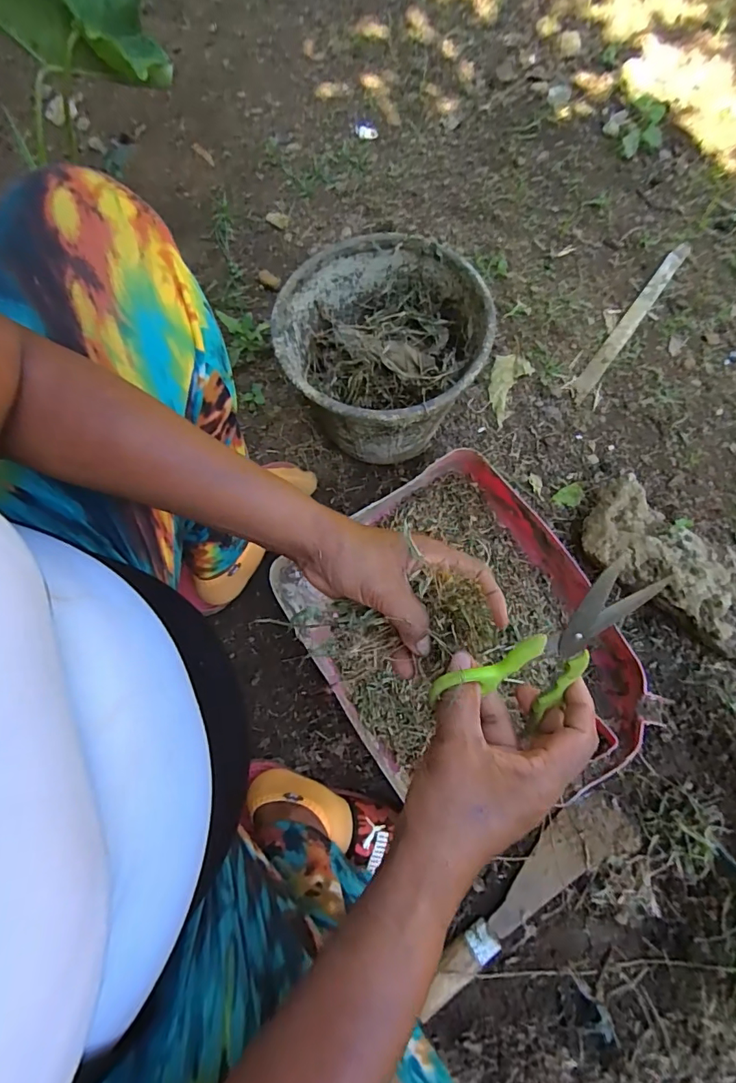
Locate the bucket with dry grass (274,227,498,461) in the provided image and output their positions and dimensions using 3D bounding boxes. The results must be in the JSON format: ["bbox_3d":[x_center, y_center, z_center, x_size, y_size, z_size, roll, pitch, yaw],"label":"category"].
[{"bbox_3d":[0.015,-0.235,0.657,0.244,0.196,0.249,-1,75,2],"label":"bucket with dry grass"}]

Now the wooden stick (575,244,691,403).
[{"bbox_3d":[0.488,-0.414,0.878,0.029,0.006,0.468,37,70,6],"label":"wooden stick"}]

